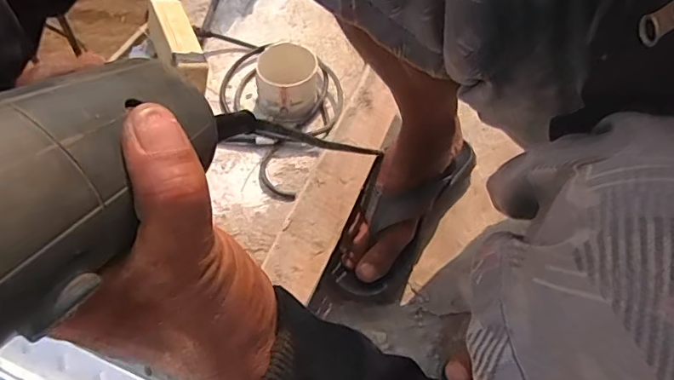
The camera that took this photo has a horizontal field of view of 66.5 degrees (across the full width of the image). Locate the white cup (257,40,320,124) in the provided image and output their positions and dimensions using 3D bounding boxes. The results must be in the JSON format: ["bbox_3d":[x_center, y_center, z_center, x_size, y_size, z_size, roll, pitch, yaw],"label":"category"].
[{"bbox_3d":[-0.063,-0.136,0.669,0.075,0.072,0.078,2,56,-3],"label":"white cup"}]

